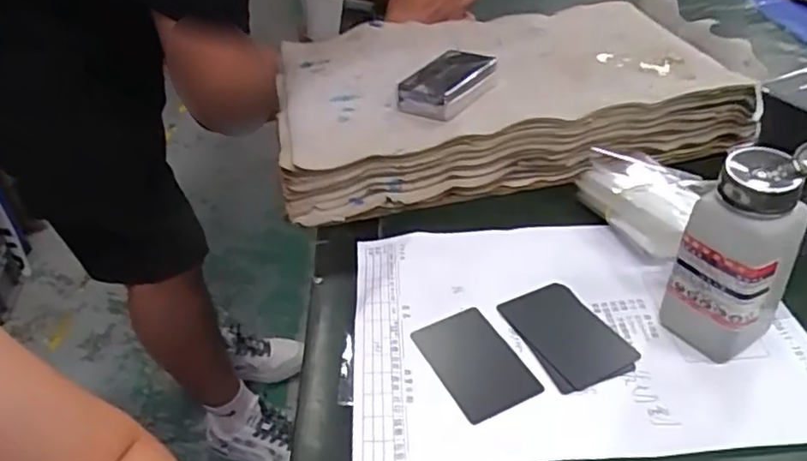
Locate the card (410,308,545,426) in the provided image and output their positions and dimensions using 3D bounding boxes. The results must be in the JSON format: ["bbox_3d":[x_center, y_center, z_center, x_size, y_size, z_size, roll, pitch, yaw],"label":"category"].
[{"bbox_3d":[0.047,0.086,0.417,0.055,0.004,0.084,-19,40,-18],"label":"card"}]

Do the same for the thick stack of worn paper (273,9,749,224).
[{"bbox_3d":[0.084,-0.141,0.641,0.417,0.080,0.257,-10,38,-6],"label":"thick stack of worn paper"}]

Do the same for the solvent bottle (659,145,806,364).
[{"bbox_3d":[0.209,0.012,0.382,0.063,0.140,0.054,-21,41,-20],"label":"solvent bottle"}]

